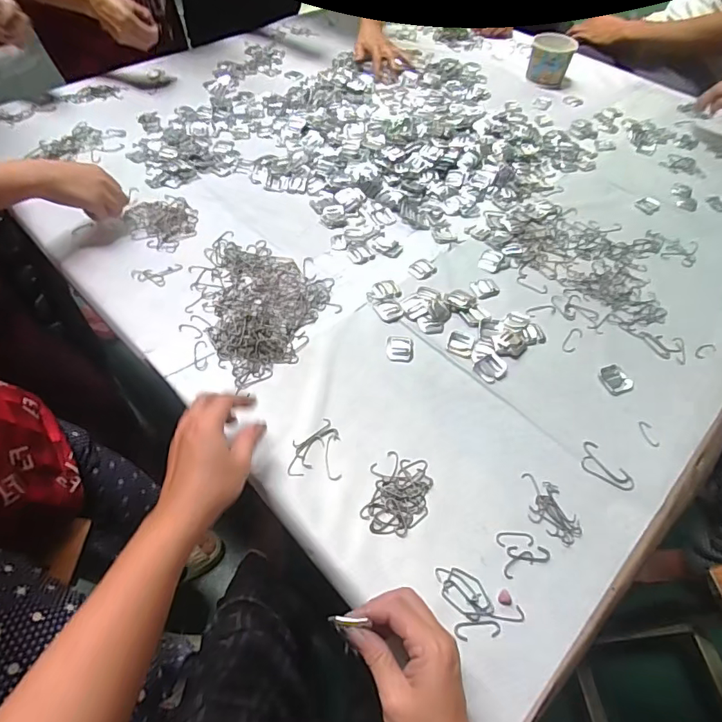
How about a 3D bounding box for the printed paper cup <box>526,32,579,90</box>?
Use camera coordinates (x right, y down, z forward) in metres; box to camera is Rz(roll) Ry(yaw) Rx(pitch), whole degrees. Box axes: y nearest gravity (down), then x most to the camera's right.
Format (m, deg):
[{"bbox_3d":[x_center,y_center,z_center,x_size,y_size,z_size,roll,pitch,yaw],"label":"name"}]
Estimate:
[{"bbox_3d":[0.403,-0.642,1.024,0.087,0.078,0.076,17,54,11],"label":"printed paper cup"}]

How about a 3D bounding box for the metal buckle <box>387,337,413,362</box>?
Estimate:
[{"bbox_3d":[0.047,-0.016,0.576,0.031,0.004,0.036,6,52,2],"label":"metal buckle"}]

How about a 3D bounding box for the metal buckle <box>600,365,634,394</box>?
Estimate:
[{"bbox_3d":[0.297,0.022,0.558,0.031,0.009,0.035,-16,55,-14],"label":"metal buckle"}]

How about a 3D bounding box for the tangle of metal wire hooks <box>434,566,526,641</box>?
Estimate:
[{"bbox_3d":[0.103,0.204,0.410,0.063,0.004,0.056,-6,53,-7],"label":"tangle of metal wire hooks"}]

